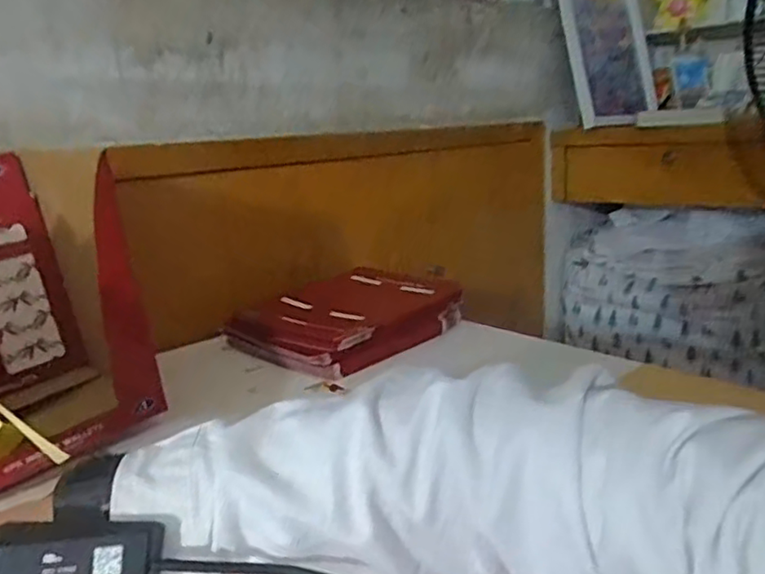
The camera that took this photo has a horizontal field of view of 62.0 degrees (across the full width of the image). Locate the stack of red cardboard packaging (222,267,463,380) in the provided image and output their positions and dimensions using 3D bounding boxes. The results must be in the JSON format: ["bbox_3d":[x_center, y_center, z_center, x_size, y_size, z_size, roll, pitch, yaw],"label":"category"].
[{"bbox_3d":[-0.046,0.041,0.843,0.206,0.054,0.256,10,19,43],"label":"stack of red cardboard packaging"}]

